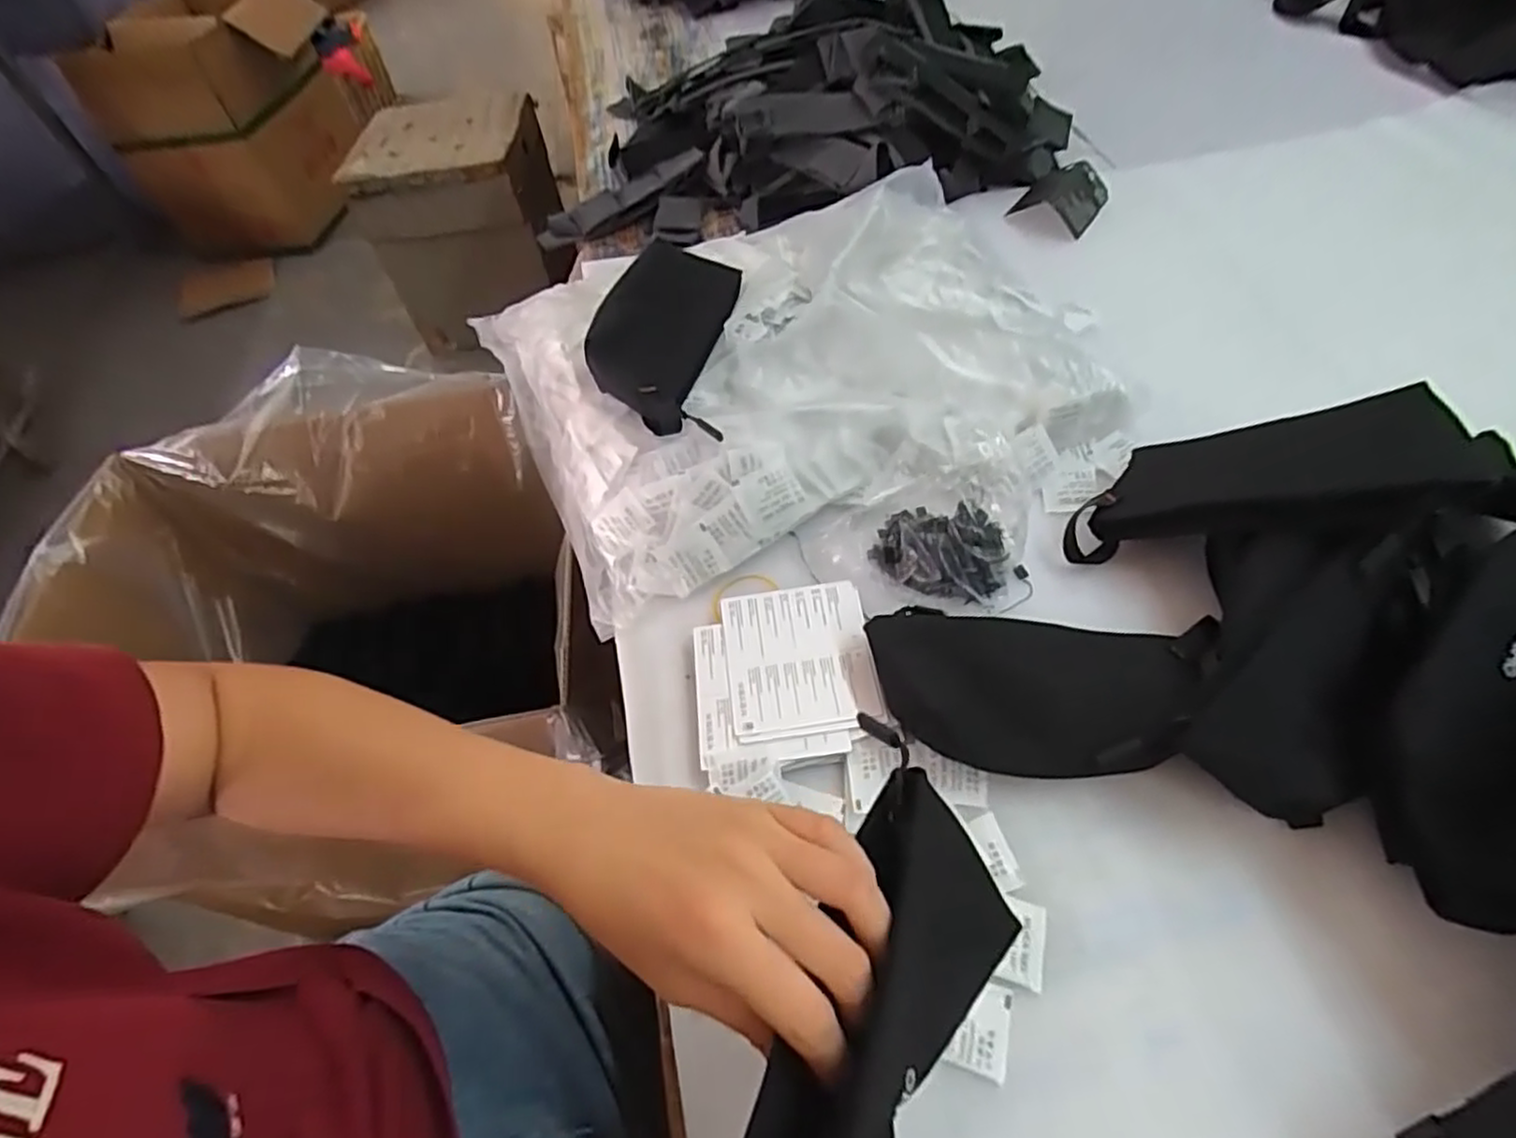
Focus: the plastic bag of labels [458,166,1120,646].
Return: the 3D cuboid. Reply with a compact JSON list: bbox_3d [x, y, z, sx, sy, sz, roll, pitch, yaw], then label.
[{"bbox_3d":[0.042,-0.182,0.591,0.467,0.065,0.399,-21,56,-13],"label":"plastic bag of labels"}]

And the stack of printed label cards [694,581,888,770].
[{"bbox_3d":[0.017,0.063,0.462,0.112,0.010,0.117,-7,54,-3],"label":"stack of printed label cards"}]

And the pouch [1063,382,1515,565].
[{"bbox_3d":[0.309,-0.060,0.454,0.210,0.026,0.094,-11,45,39],"label":"pouch"}]

